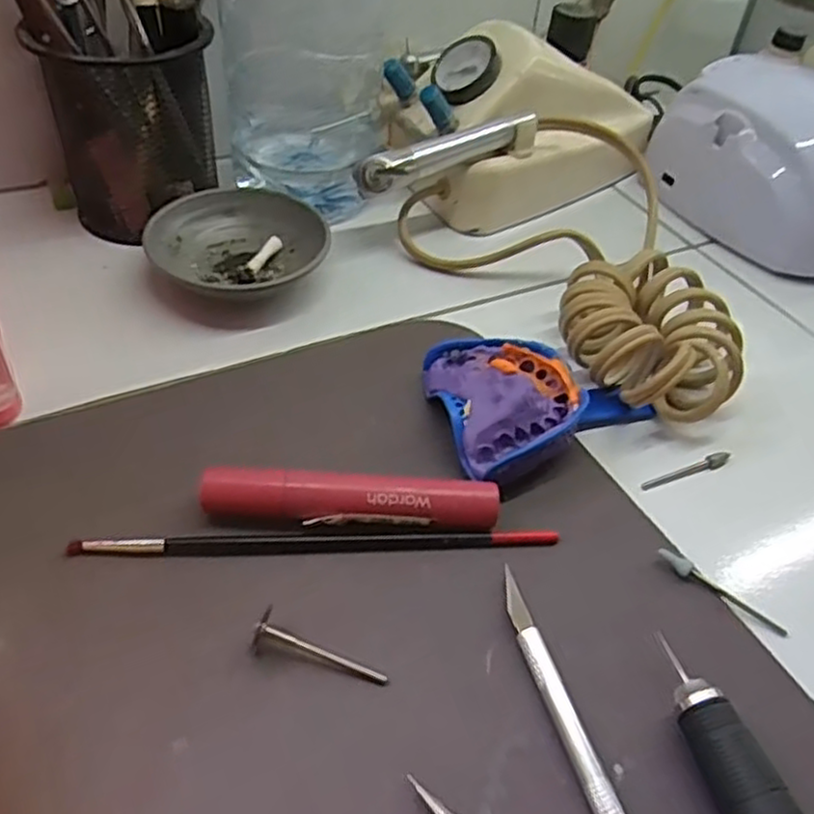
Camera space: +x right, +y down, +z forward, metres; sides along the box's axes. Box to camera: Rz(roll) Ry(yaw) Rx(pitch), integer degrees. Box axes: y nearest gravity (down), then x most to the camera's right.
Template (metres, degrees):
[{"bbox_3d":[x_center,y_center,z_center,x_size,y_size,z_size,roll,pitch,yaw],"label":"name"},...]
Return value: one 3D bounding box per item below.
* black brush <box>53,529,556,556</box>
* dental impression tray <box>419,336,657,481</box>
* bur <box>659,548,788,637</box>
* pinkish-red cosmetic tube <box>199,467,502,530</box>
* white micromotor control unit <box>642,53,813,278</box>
[{"bbox_3d":[-0.030,0.048,0.261,0.170,0.005,0.007,0,45,-6],"label":"black brush"},{"bbox_3d":[0.053,-0.009,0.314,0.092,0.027,0.073,-17,49,-22],"label":"dental impression tray"},{"bbox_3d":[0.112,0.065,0.260,0.048,0.005,0.006,30,49,23],"label":"bur"},{"bbox_3d":[-0.020,0.035,0.266,0.105,0.018,0.015,3,44,-3],"label":"pinkish-red cosmetic tube"},{"bbox_3d":[0.226,-0.147,0.440,0.083,0.079,0.141,-18,49,-22],"label":"white micromotor control unit"}]

